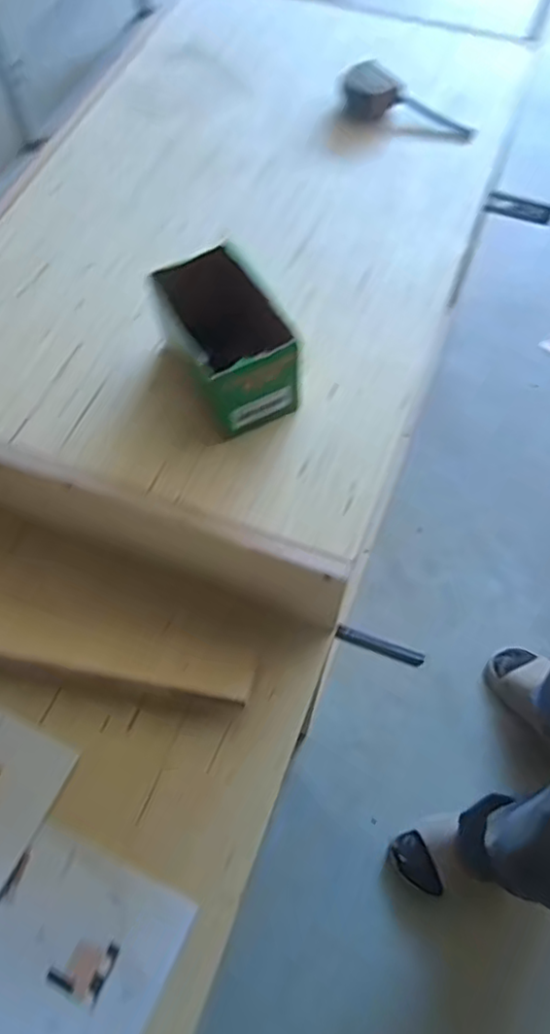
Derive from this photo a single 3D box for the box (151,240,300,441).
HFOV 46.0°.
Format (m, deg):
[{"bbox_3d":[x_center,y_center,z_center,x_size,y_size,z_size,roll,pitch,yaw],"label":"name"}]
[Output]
[{"bbox_3d":[-0.040,-0.152,0.564,0.084,0.085,0.130,-27,68,-11],"label":"box"}]

